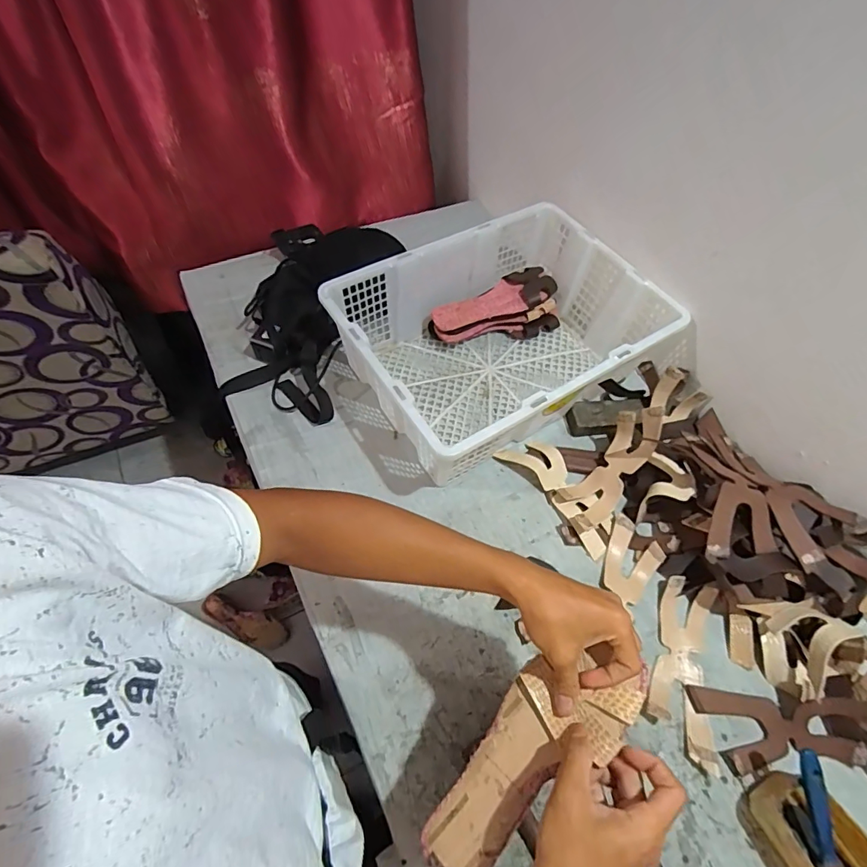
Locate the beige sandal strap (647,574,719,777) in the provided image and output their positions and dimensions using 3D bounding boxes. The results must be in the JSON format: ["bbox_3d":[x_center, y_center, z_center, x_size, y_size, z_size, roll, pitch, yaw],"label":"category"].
[{"bbox_3d":[0.331,0.299,0.617,0.081,0.022,0.215,21,59,9],"label":"beige sandal strap"}]

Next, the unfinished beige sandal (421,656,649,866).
[{"bbox_3d":[0.075,0.274,0.404,0.225,0.025,0.084,-45,68,-1],"label":"unfinished beige sandal"}]

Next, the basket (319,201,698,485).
[{"bbox_3d":[0.120,-0.153,0.787,0.488,0.169,0.354,-24,63,-18],"label":"basket"}]

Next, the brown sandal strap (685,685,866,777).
[{"bbox_3d":[0.425,0.358,0.563,0.204,0.044,0.086,6,58,0],"label":"brown sandal strap"}]

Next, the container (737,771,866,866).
[{"bbox_3d":[0.411,0.447,0.506,0.084,0.060,0.128,-25,63,-18],"label":"container"}]

